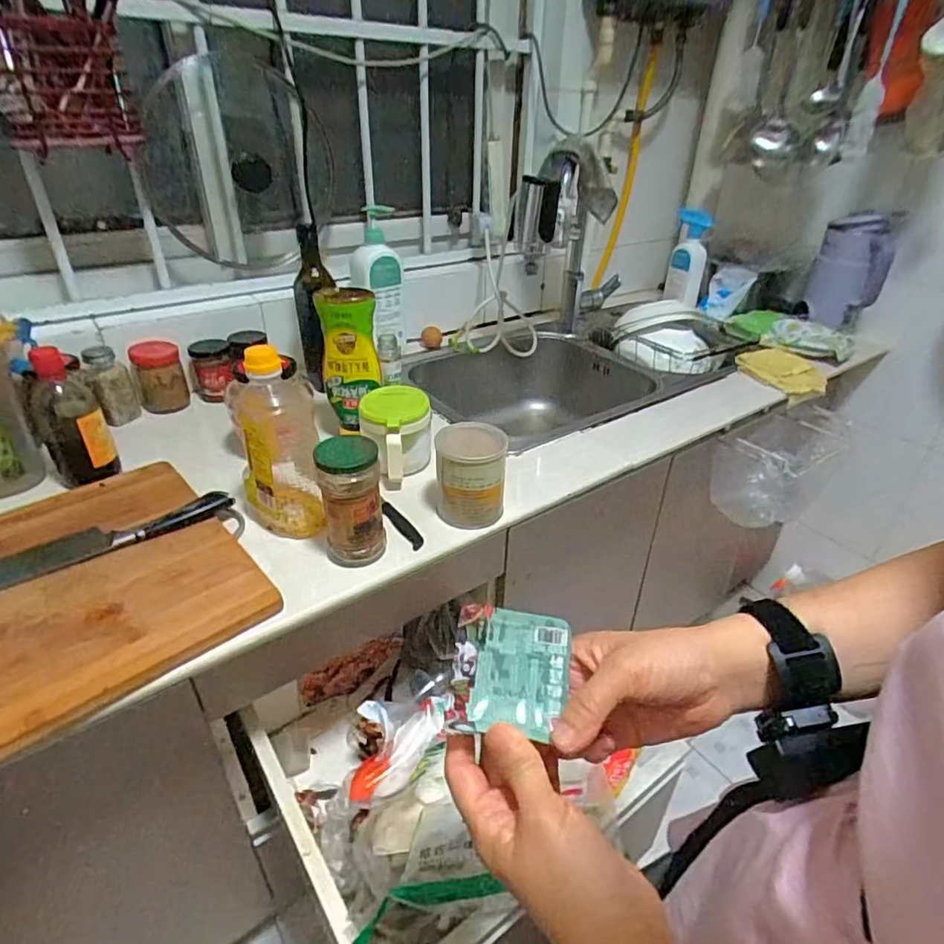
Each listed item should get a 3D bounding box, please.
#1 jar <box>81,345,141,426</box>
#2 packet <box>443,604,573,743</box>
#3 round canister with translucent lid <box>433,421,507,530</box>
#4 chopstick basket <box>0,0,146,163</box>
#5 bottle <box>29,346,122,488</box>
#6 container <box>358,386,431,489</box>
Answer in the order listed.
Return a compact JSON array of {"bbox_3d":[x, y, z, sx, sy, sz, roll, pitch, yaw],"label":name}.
[{"bbox_3d":[-0.559,-0.137,0.887,0.049,0.118,0.048,-19,38,-29],"label":"jar"},{"bbox_3d":[0.022,0.115,0.329,0.066,0.006,0.069,12,64,-5],"label":"packet"},{"bbox_3d":[-0.002,0.003,0.698,0.083,0.103,0.080,-2,33,-6],"label":"round canister with translucent lid"},{"bbox_3d":[-0.529,-0.508,0.728,0.156,0.166,0.067,-14,36,-23],"label":"chopstick basket"},{"bbox_3d":[-0.515,-0.068,0.728,0.072,0.182,0.058,-23,40,-33],"label":"bottle"},{"bbox_3d":[-0.101,-0.048,0.772,0.091,0.105,0.104,-4,33,-8],"label":"container"}]

